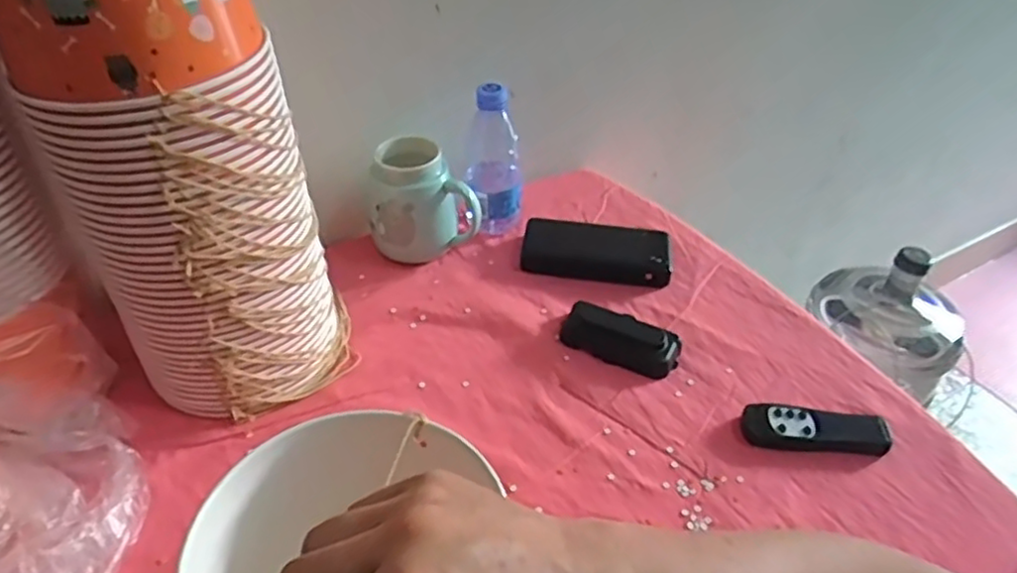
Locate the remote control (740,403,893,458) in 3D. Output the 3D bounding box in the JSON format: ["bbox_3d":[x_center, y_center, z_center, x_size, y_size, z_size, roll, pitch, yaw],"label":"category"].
[{"bbox_3d":[0.253,0.118,0.558,0.118,0.016,0.036,6,42,3],"label":"remote control"}]

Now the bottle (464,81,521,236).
[{"bbox_3d":[-0.015,-0.135,0.729,0.058,0.153,0.057,-6,42,-11],"label":"bottle"}]

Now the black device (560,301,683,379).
[{"bbox_3d":[0.103,0.047,0.627,0.104,0.020,0.052,22,45,19],"label":"black device"}]

